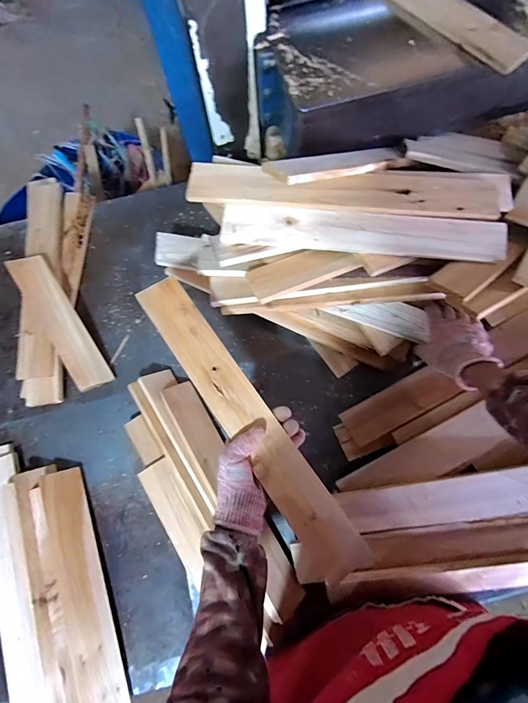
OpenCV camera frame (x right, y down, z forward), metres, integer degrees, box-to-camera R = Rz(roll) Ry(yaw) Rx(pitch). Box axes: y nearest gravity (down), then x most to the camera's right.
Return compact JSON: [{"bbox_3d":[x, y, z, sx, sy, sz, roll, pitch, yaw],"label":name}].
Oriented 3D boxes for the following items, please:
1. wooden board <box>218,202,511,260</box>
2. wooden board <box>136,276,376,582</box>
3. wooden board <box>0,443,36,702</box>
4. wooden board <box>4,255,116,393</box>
[{"bbox_3d":[0.170,-0.210,0.598,0.480,0.021,0.072,6,100,2],"label":"wooden board"},{"bbox_3d":[-0.028,0.089,0.482,0.069,0.010,0.482,-35,77,-7],"label":"wooden board"},{"bbox_3d":[-0.441,0.422,0.603,0.084,0.035,0.521,-29,73,14],"label":"wooden board"},{"bbox_3d":[-0.424,-0.064,0.707,0.071,0.021,0.313,-30,86,-22],"label":"wooden board"}]

